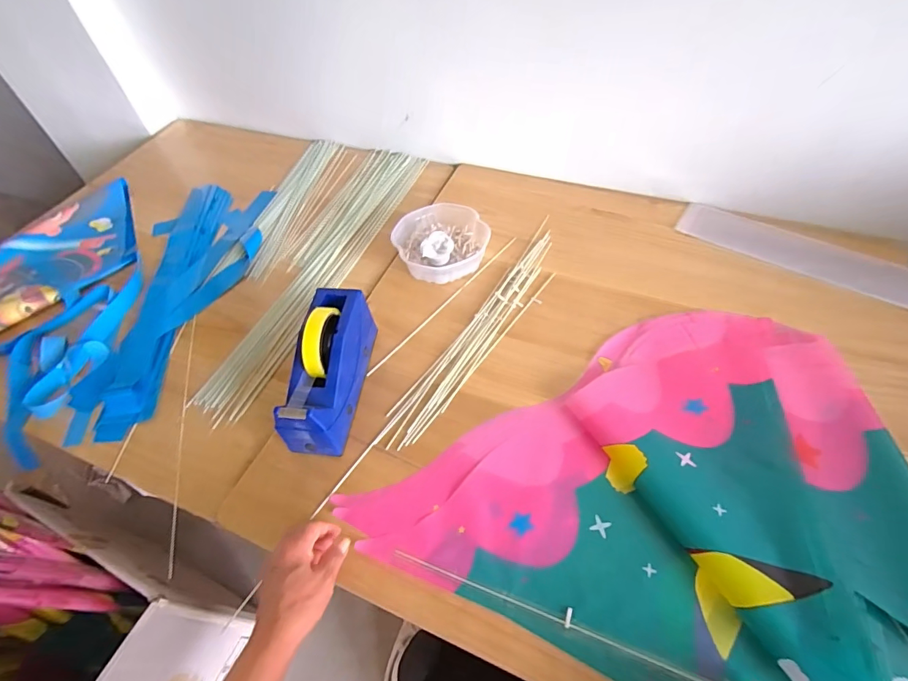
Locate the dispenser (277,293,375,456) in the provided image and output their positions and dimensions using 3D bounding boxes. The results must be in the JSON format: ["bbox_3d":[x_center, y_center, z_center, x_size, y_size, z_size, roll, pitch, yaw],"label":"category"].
[{"bbox_3d":[-0.161,0.032,0.559,0.069,0.124,0.202,2,53,7],"label":"dispenser"}]

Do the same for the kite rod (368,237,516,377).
[{"bbox_3d":[-0.007,-0.063,0.691,0.011,0.004,0.349,31,62,25],"label":"kite rod"}]

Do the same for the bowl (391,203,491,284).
[{"bbox_3d":[-0.022,-0.169,0.745,0.148,0.049,0.149,-3,53,3],"label":"bowl"}]

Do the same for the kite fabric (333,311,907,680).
[{"bbox_3d":[0.253,0.136,0.506,0.592,0.042,0.460,19,57,18],"label":"kite fabric"}]

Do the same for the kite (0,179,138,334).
[{"bbox_3d":[-0.754,-0.141,0.793,0.256,0.033,0.469,16,56,17],"label":"kite"}]

